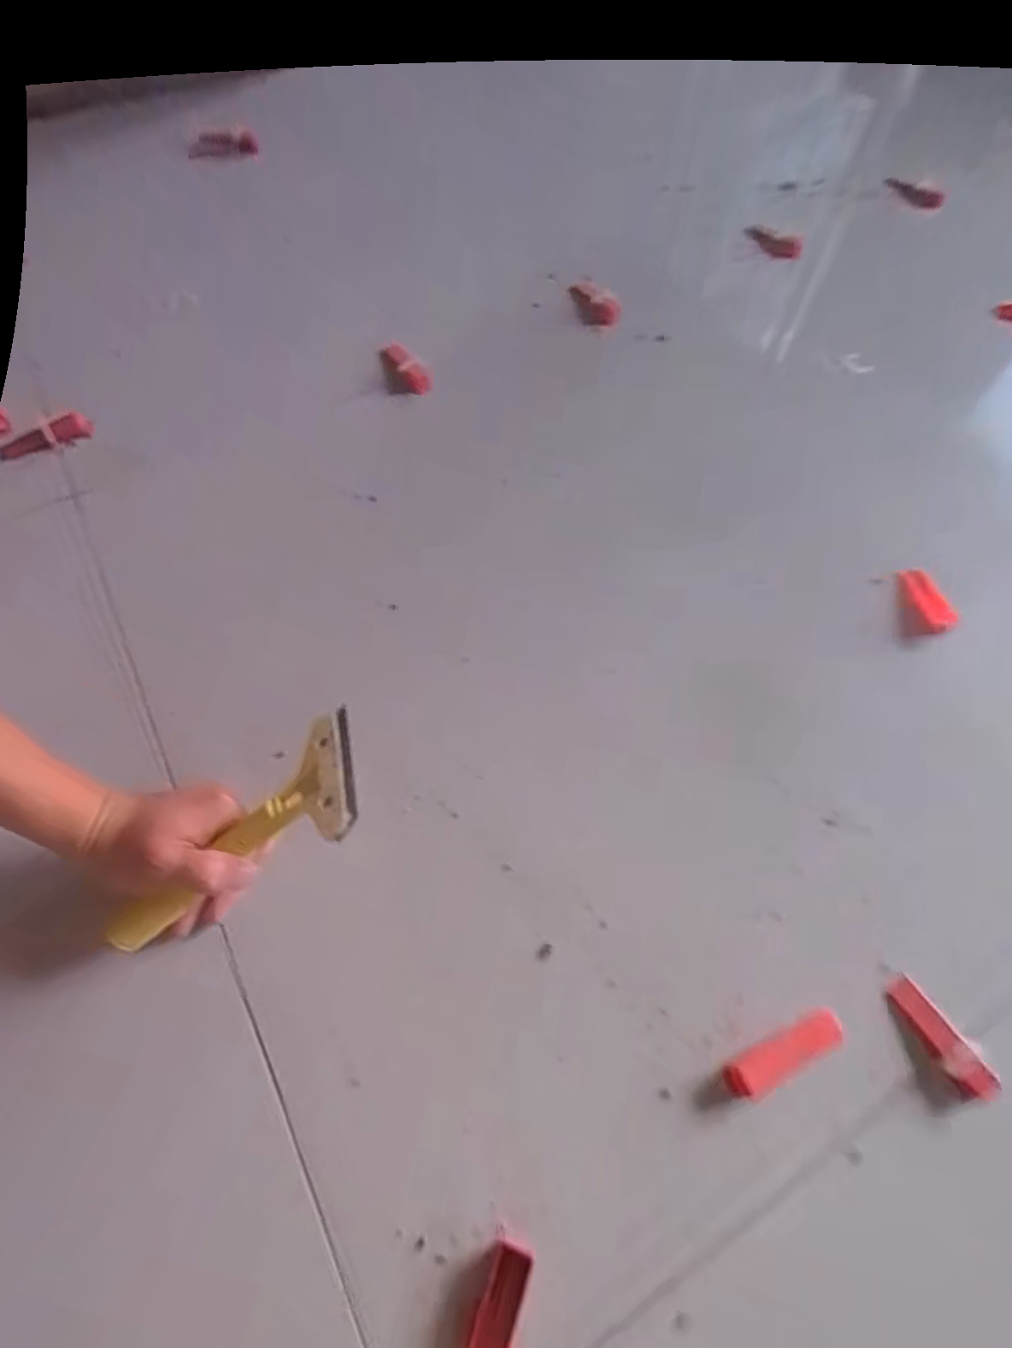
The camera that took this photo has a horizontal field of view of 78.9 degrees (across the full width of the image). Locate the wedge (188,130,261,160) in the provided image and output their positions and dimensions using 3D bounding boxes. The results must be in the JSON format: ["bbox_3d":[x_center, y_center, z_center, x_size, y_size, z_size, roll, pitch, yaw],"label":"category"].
[{"bbox_3d":[-0.382,-0.710,0.826,0.139,0.025,0.036,21,64,27],"label":"wedge"}]

